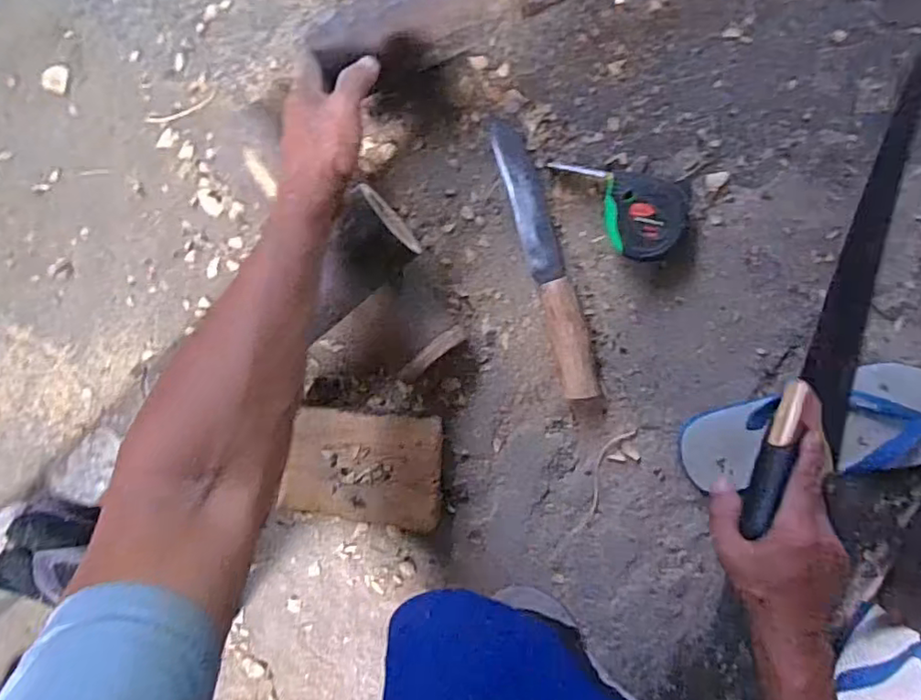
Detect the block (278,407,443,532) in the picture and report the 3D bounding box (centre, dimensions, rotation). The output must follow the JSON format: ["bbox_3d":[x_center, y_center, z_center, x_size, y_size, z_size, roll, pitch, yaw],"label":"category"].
[{"bbox_3d":[-0.098,0.118,0.620,0.157,0.050,0.111,5,98,5],"label":"block"}]

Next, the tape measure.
[{"bbox_3d":[0.151,-0.133,0.573,0.128,0.051,0.079,15,98,3],"label":"tape measure"}]

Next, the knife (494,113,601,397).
[{"bbox_3d":[0.088,-0.087,0.590,0.042,0.038,0.278,-15,95,7],"label":"knife"}]

